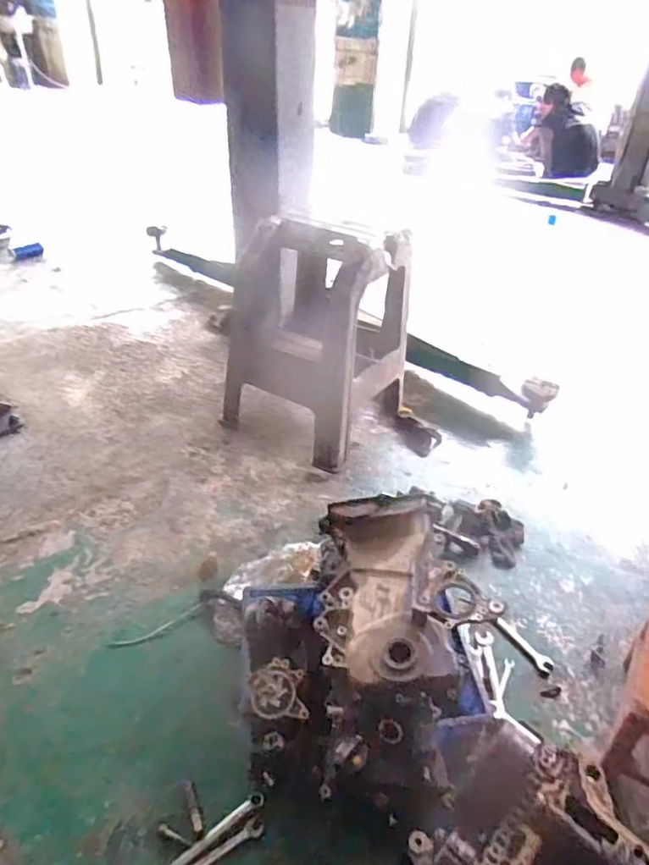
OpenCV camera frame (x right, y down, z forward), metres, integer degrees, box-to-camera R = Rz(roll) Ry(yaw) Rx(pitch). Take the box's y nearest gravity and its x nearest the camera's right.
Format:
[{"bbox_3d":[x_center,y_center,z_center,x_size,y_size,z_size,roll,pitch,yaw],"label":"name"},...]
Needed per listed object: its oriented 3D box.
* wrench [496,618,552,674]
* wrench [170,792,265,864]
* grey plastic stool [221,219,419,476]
[{"bbox_3d":[0.441,0.468,1.298,0.038,0.011,0.159,-21,44,-26],"label":"wrench"},{"bbox_3d":[-0.188,0.661,0.951,0.204,0.008,0.031,-29,44,-24],"label":"wrench"},{"bbox_3d":[-0.029,-0.296,1.771,0.476,0.610,0.435,22,41,24],"label":"grey plastic stool"}]

